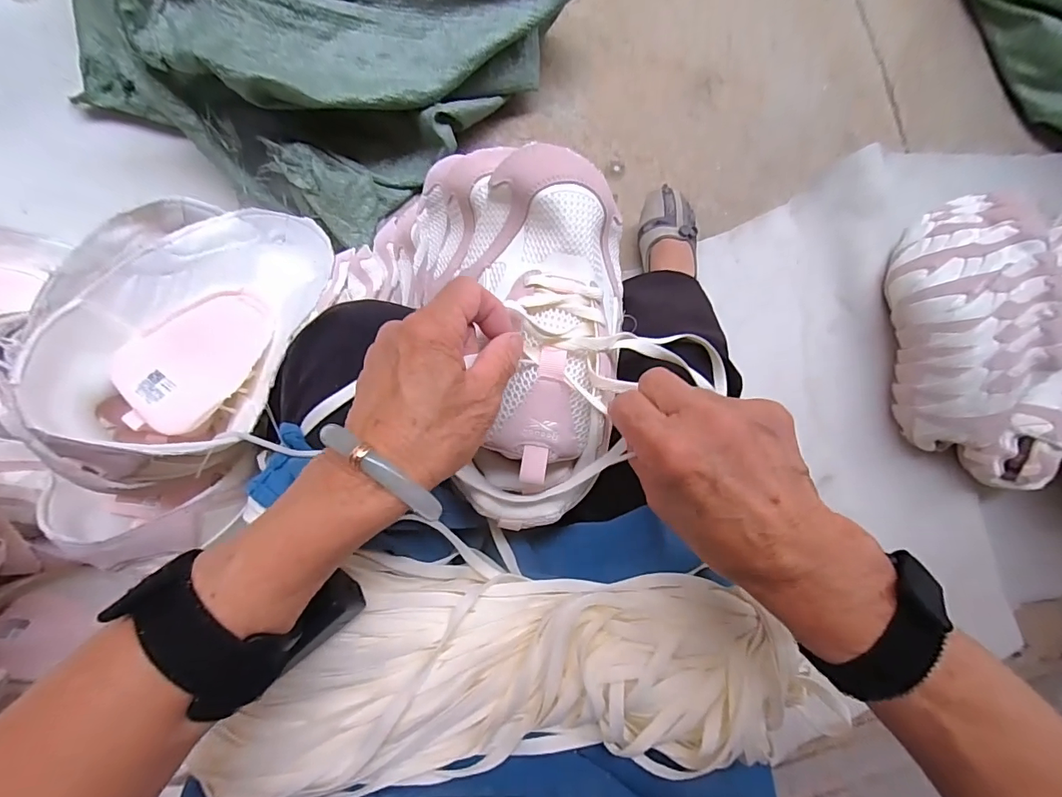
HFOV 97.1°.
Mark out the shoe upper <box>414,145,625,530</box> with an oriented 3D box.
[{"bbox_3d":[0.000,-0.049,0.323,0.135,0.096,0.253,-9,88,-8],"label":"shoe upper"}]

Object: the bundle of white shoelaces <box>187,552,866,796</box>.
[{"bbox_3d":[-0.011,0.157,0.275,0.333,0.046,0.125,-1,87,-7],"label":"bundle of white shoelaces"}]

